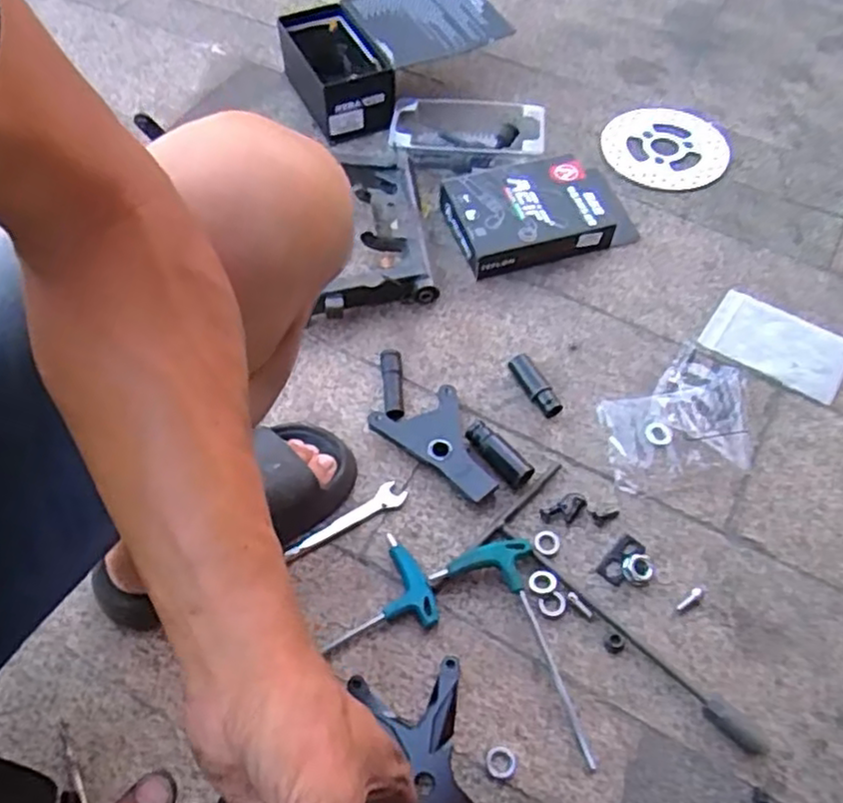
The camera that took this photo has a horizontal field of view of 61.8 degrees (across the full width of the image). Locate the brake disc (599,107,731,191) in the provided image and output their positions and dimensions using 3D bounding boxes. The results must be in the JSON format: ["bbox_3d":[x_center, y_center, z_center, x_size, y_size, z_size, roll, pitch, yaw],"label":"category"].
[{"bbox_3d":[0.347,-0.367,1.008,0.172,0.012,0.170,3,57,3],"label":"brake disc"}]

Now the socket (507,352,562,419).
[{"bbox_3d":[0.122,-0.017,0.765,0.024,0.022,0.078,-24,60,-14],"label":"socket"}]

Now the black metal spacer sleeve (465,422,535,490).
[{"bbox_3d":[0.079,0.055,0.725,0.026,0.023,0.081,-37,63,-21],"label":"black metal spacer sleeve"}]

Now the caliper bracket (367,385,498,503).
[{"bbox_3d":[0.013,0.051,0.717,0.090,0.019,0.130,-21,59,-12],"label":"caliper bracket"}]

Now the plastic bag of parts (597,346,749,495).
[{"bbox_3d":[0.269,0.016,0.748,0.167,0.008,0.140,-12,57,-7],"label":"plastic bag of parts"}]

